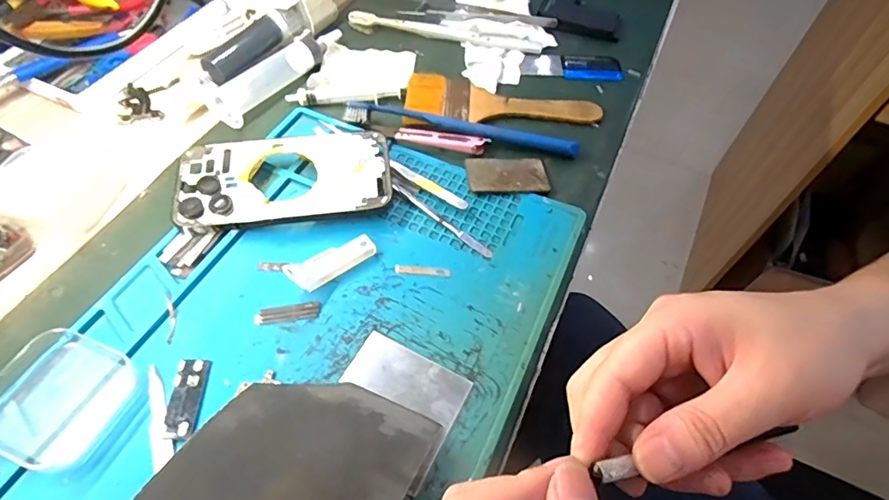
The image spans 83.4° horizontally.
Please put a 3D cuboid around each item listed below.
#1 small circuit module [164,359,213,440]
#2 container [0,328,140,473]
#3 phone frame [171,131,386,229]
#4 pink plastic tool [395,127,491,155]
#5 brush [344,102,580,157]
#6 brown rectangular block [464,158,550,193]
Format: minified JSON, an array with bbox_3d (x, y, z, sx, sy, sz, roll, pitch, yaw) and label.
[{"bbox_3d":[-0.141,0.079,0.270,0.017,0.004,0.043,1,56,-4],"label":"small circuit module"},{"bbox_3d":[-0.201,0.076,0.260,0.060,0.016,0.062,21,57,10],"label":"container"},{"bbox_3d":[-0.111,-0.053,0.351,0.143,0.009,0.076,-7,60,-6],"label":"phone frame"},{"bbox_3d":[-0.002,-0.087,0.388,0.070,0.008,0.016,12,56,4],"label":"pink plastic tool"},{"bbox_3d":[0.013,-0.096,0.395,0.184,0.012,0.014,10,56,3],"label":"brush"},{"bbox_3d":[0.047,-0.057,0.374,0.059,0.004,0.035,-2,56,-6],"label":"brown rectangular block"}]

